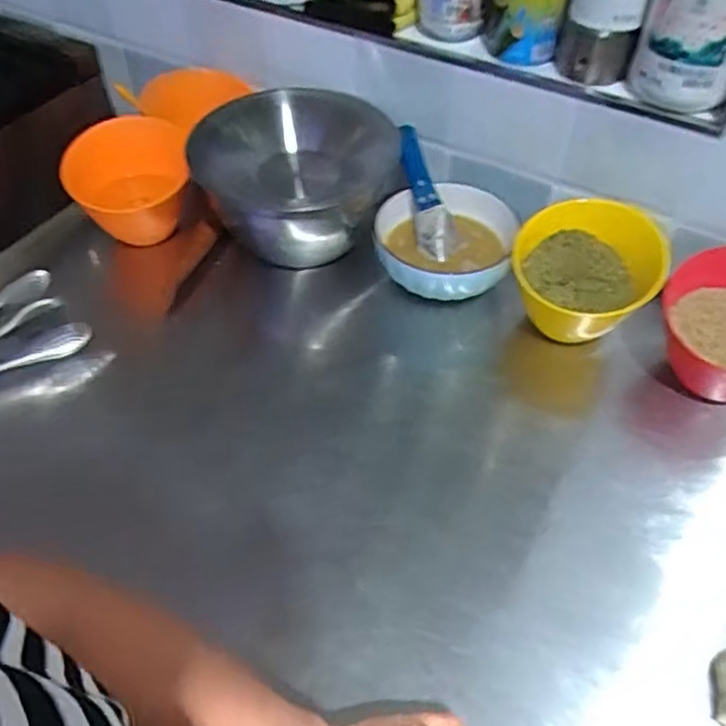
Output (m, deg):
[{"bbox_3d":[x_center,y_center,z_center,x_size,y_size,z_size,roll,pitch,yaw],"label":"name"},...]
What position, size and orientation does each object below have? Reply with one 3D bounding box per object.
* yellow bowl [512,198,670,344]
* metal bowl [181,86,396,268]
[{"bbox_3d":[0.261,-0.107,0.777,0.169,0.095,0.157,13,51,10],"label":"yellow bowl"},{"bbox_3d":[-0.089,-0.246,0.876,0.242,0.141,0.250,0,49,0],"label":"metal bowl"}]

